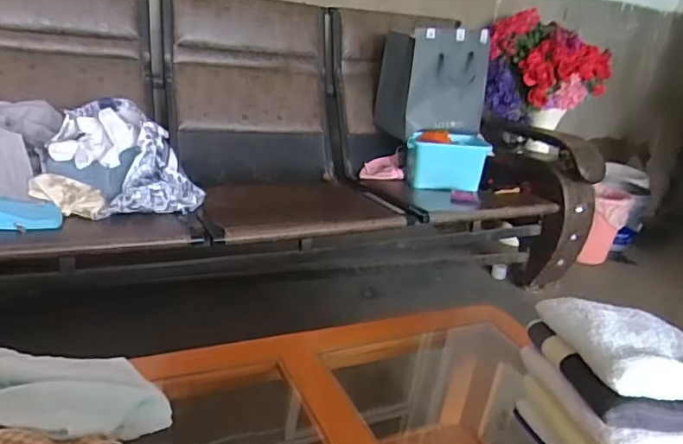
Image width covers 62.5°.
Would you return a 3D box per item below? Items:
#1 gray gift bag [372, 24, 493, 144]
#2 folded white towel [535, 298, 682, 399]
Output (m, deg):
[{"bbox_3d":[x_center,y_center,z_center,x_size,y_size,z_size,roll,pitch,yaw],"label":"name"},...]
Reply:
[{"bbox_3d":[0.310,-0.477,1.896,0.291,0.345,0.217,-5,26,-29],"label":"gray gift bag"},{"bbox_3d":[0.351,0.142,0.679,0.162,0.040,0.167,2,23,-14],"label":"folded white towel"}]

